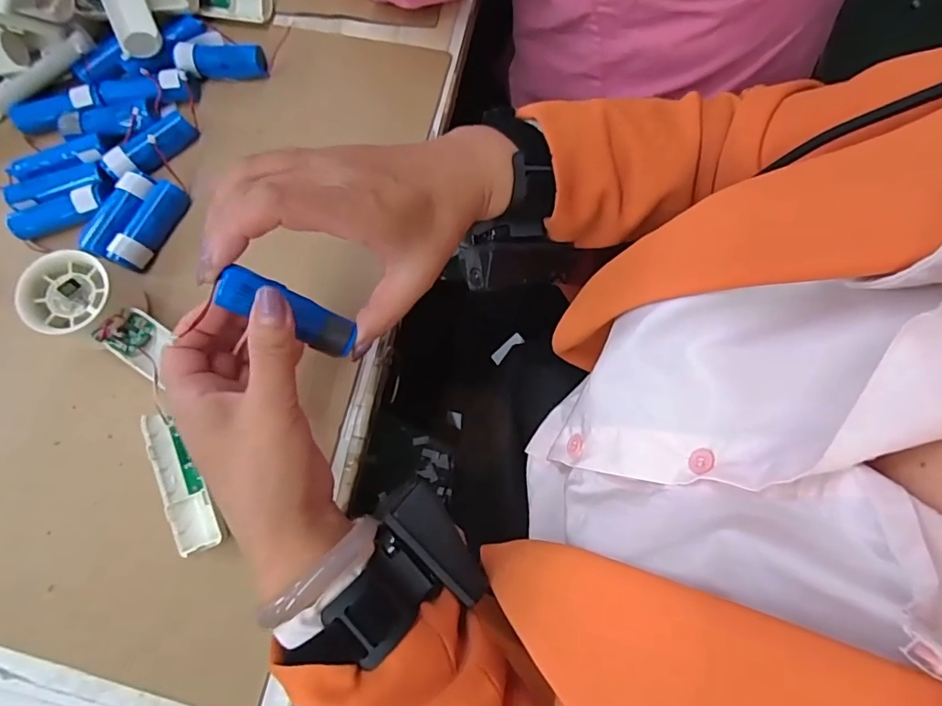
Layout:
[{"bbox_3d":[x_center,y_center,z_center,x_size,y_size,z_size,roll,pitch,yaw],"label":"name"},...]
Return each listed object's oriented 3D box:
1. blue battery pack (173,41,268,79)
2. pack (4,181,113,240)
[{"bbox_3d":[-0.207,-0.245,0.433,0.071,0.023,0.025,-2,75,1],"label":"blue battery pack"},{"bbox_3d":[-0.316,-0.107,0.403,0.078,0.023,0.025,-22,76,-4],"label":"pack"}]

